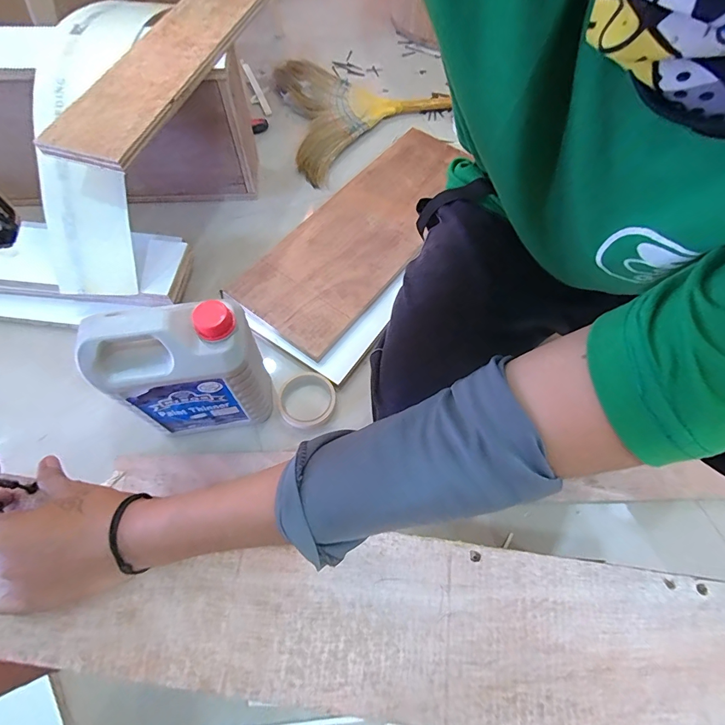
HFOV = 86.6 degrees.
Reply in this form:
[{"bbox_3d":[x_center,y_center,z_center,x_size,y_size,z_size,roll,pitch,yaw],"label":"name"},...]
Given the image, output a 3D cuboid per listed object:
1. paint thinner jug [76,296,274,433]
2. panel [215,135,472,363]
[{"bbox_3d":[-0.222,0.015,0.523,0.178,0.226,0.094,-7,63,-6],"label":"paint thinner jug"},{"bbox_3d":[0.019,-0.278,0.777,0.219,0.011,0.604,35,67,13],"label":"panel"}]

